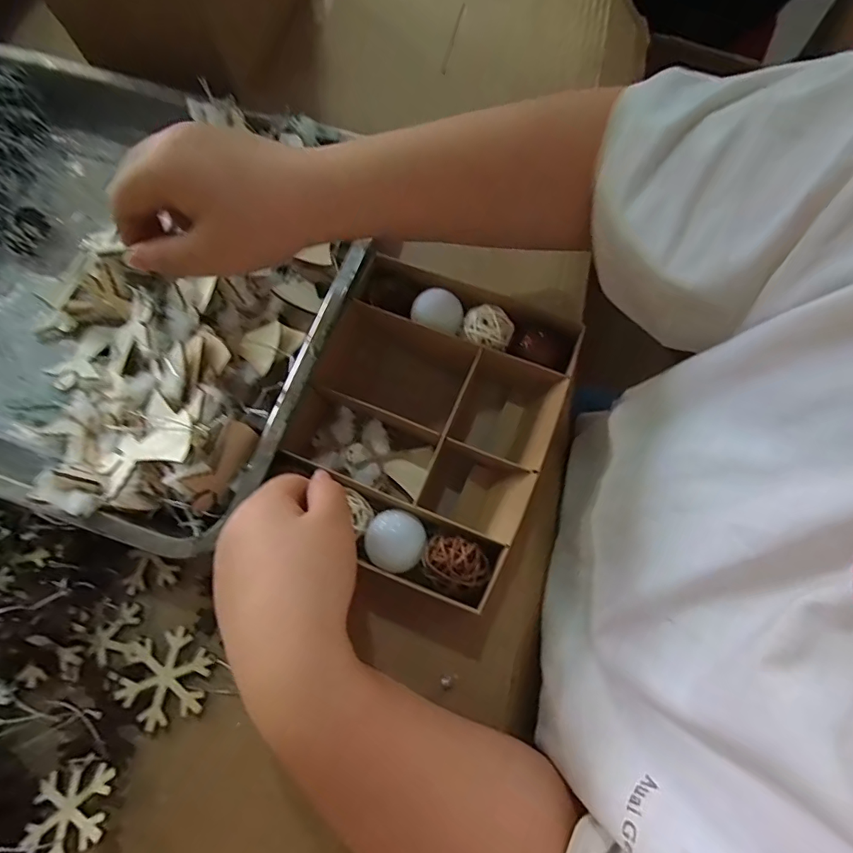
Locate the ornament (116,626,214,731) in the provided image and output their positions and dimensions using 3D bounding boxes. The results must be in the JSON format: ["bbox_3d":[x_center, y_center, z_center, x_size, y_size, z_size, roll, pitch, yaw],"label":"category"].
[{"bbox_3d":[-0.162,0.157,0.311,0.053,0.007,0.050,-19,72,-5],"label":"ornament"}]

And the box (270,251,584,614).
[{"bbox_3d":[-0.004,-0.007,0.351,0.170,0.046,0.209,22,70,6],"label":"box"}]

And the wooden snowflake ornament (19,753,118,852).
[{"bbox_3d":[-0.201,0.216,0.277,0.048,0.007,0.049,-15,50,9],"label":"wooden snowflake ornament"}]

